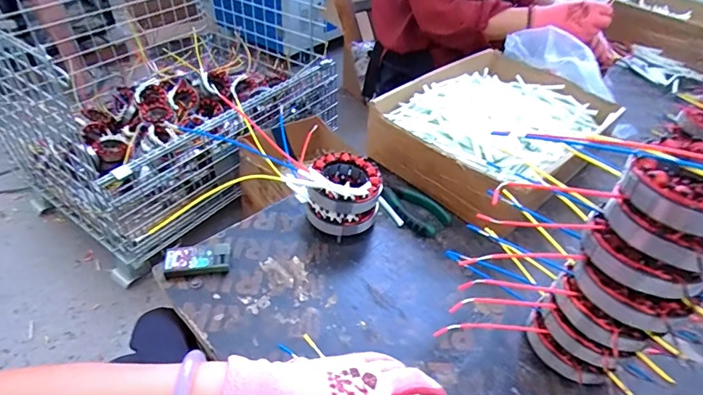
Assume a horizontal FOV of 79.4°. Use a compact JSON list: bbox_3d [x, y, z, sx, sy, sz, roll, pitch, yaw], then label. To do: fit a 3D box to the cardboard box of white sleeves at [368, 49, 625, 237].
[{"bbox_3d":[0.211,-0.103,0.631,0.244,0.096,0.330,32,48,27],"label":"cardboard box of white sleeves"}]

